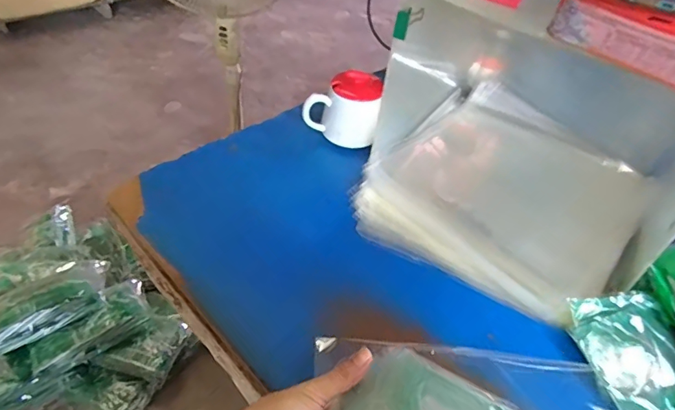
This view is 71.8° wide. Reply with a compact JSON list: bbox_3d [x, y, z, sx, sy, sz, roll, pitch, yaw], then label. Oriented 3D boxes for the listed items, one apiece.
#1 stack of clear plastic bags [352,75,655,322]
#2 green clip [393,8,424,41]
[{"bbox_3d":[0.263,-0.027,0.700,0.347,0.052,0.434,33,51,25],"label":"stack of clear plastic bags"},{"bbox_3d":[0.083,-0.213,0.549,0.013,0.033,0.041,33,51,25],"label":"green clip"}]

